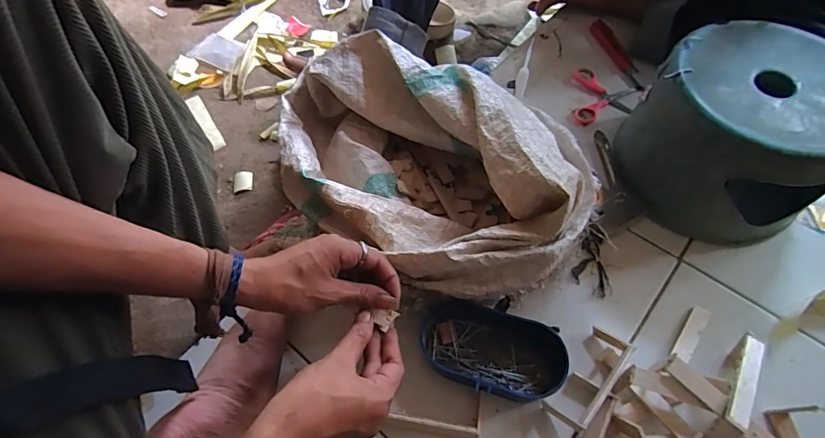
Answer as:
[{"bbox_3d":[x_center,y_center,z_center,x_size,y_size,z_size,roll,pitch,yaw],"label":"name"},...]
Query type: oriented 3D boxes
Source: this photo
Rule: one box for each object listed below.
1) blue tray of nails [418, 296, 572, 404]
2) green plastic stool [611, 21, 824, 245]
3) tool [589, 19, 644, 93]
[{"bbox_3d":[0.089,0.149,0.496,0.159,0.044,0.085,14,60,9],"label":"blue tray of nails"},{"bbox_3d":[0.408,-0.108,0.570,0.217,0.165,0.224,31,64,18],"label":"green plastic stool"},{"bbox_3d":[0.360,-0.288,0.770,0.034,0.008,0.170,-14,60,-8],"label":"tool"}]

